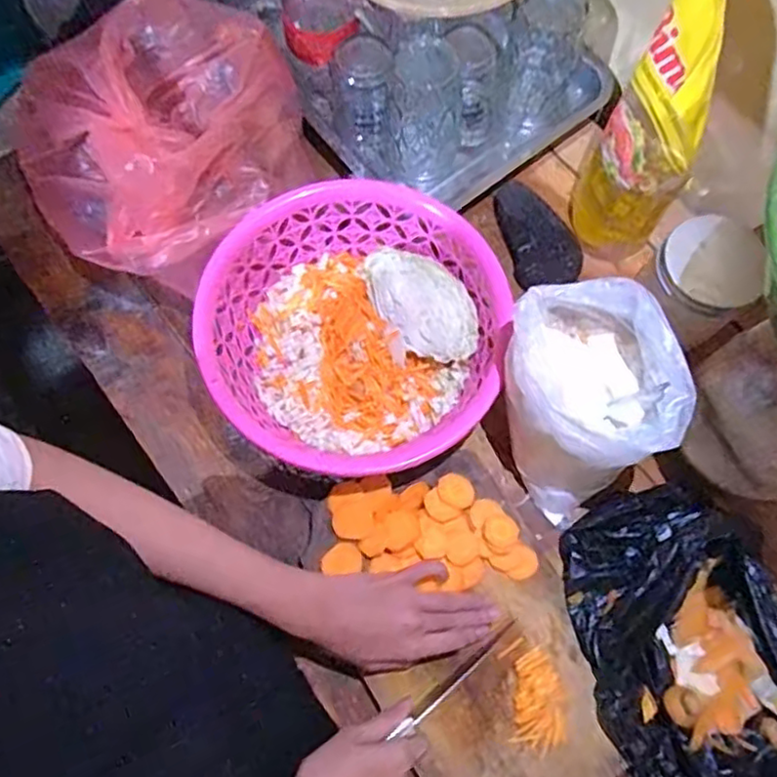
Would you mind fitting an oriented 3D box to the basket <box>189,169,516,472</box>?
[{"bbox_3d":[-0.028,-0.052,0.580,0.246,0.087,0.250,0,72,0],"label":"basket"}]

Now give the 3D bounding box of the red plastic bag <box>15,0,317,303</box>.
[{"bbox_3d":[-0.217,-0.247,0.610,0.266,0.116,0.279,-25,73,-8],"label":"red plastic bag"}]

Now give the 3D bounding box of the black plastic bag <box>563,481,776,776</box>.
[{"bbox_3d":[0.240,0.202,0.505,0.156,0.062,0.252,-11,72,-3],"label":"black plastic bag"}]

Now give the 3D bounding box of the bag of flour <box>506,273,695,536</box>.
[{"bbox_3d":[0.154,0.010,0.515,0.105,0.144,0.149,-16,72,-5],"label":"bag of flour"}]

